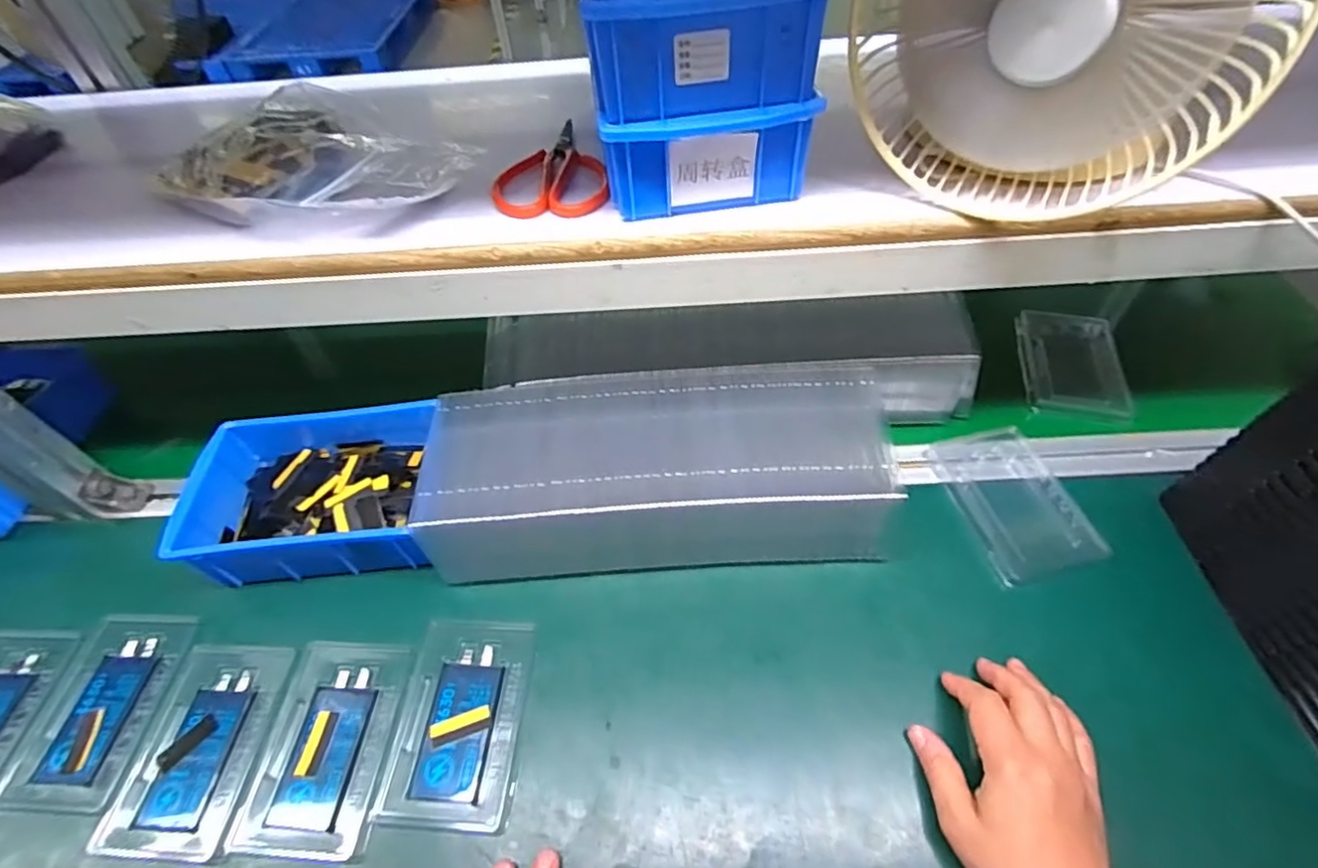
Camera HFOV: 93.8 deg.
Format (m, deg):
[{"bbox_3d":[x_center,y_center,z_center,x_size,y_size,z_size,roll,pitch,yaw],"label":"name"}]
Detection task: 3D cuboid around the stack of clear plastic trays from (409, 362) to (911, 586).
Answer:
[{"bbox_3d":[0.000,0.035,0.496,0.350,0.095,0.153,-6,50,-1],"label":"stack of clear plastic trays"}]

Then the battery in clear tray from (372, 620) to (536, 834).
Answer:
[{"bbox_3d":[-0.134,0.194,0.426,0.084,0.011,0.129,1,50,5],"label":"battery in clear tray"}]

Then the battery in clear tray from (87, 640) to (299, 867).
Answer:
[{"bbox_3d":[-0.309,0.210,0.423,0.089,0.010,0.133,-1,50,4],"label":"battery in clear tray"}]

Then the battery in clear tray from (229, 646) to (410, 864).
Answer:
[{"bbox_3d":[-0.223,0.207,0.419,0.085,0.011,0.131,1,50,5],"label":"battery in clear tray"}]

